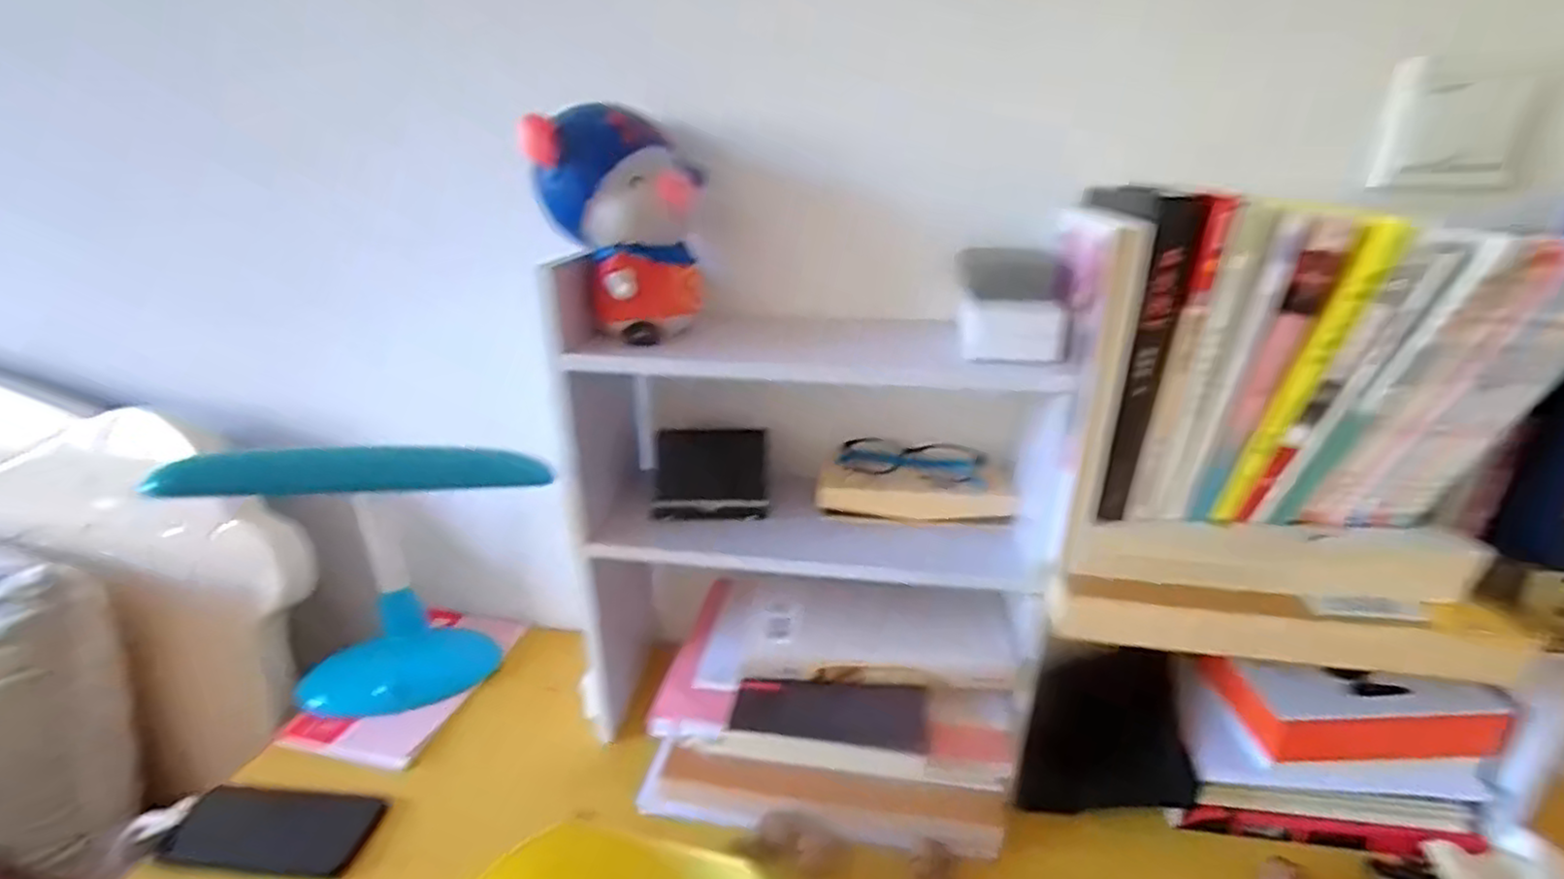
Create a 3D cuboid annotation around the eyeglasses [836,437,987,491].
[{"bbox_3d":[0.115,0.019,0.623,0.129,0.029,0.035,7,24,17],"label":"eyeglasses"}]

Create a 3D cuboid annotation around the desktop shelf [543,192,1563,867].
[{"bbox_3d":[0.201,0.070,0.553,0.726,0.447,0.231,-1,25,2],"label":"desktop shelf"}]

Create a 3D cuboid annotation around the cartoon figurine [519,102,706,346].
[{"bbox_3d":[-0.123,-0.166,0.546,0.123,0.157,0.108,-4,23,-7],"label":"cartoon figurine"}]

